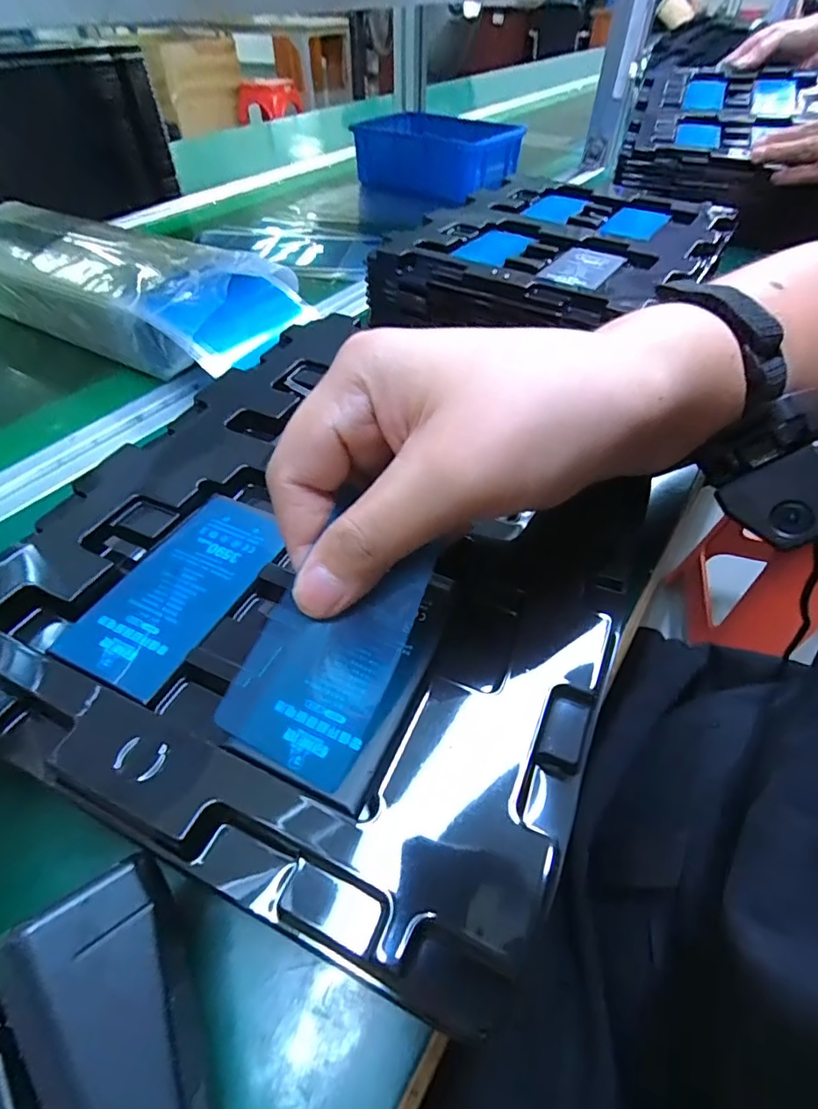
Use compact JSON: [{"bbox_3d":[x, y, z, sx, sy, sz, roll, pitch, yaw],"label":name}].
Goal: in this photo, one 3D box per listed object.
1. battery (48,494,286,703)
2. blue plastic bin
[{"bbox_3d":[-0.081,0.009,0.189,0.043,0.004,0.085,18,51,16],"label":"battery"},{"bbox_3d":[0.039,-0.534,0.692,0.201,0.060,0.144,15,50,13],"label":"blue plastic bin"}]

